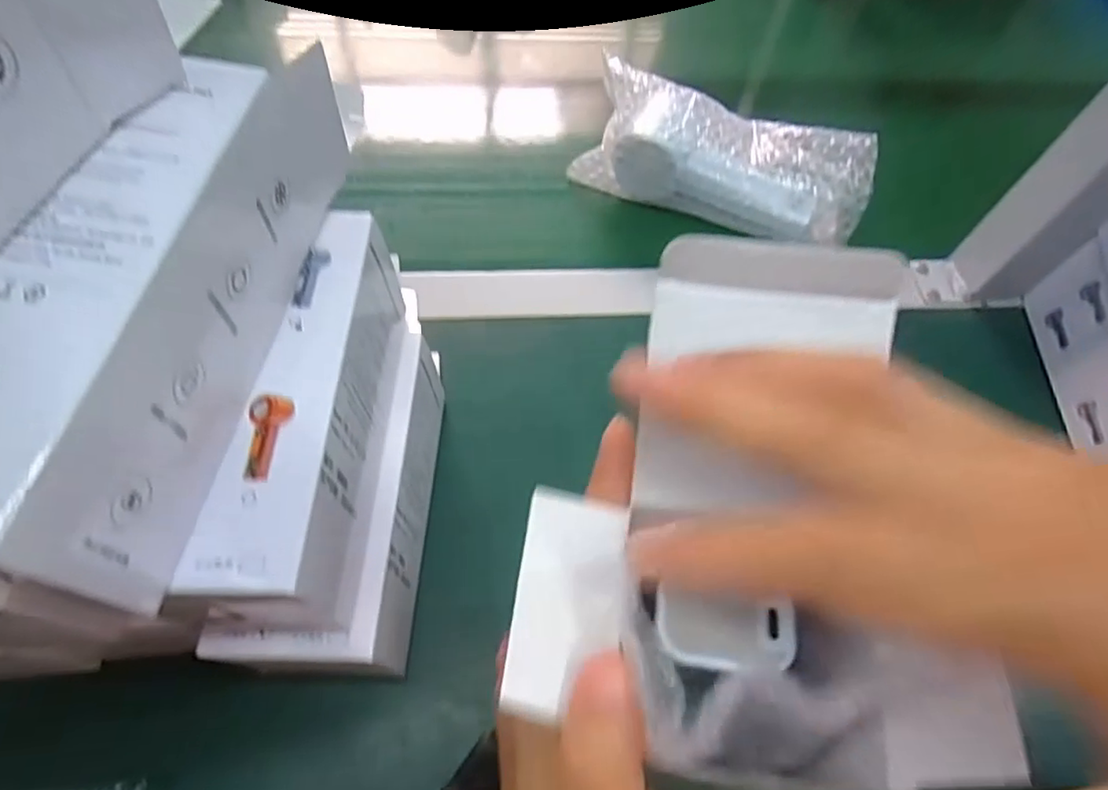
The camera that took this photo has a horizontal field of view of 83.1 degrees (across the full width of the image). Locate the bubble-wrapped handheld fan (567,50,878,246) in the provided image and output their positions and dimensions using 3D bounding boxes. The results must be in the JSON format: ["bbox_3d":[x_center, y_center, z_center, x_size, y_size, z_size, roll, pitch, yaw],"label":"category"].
[{"bbox_3d":[0.128,-0.179,0.471,0.207,0.070,0.072,20,62,7],"label":"bubble-wrapped handheld fan"}]

